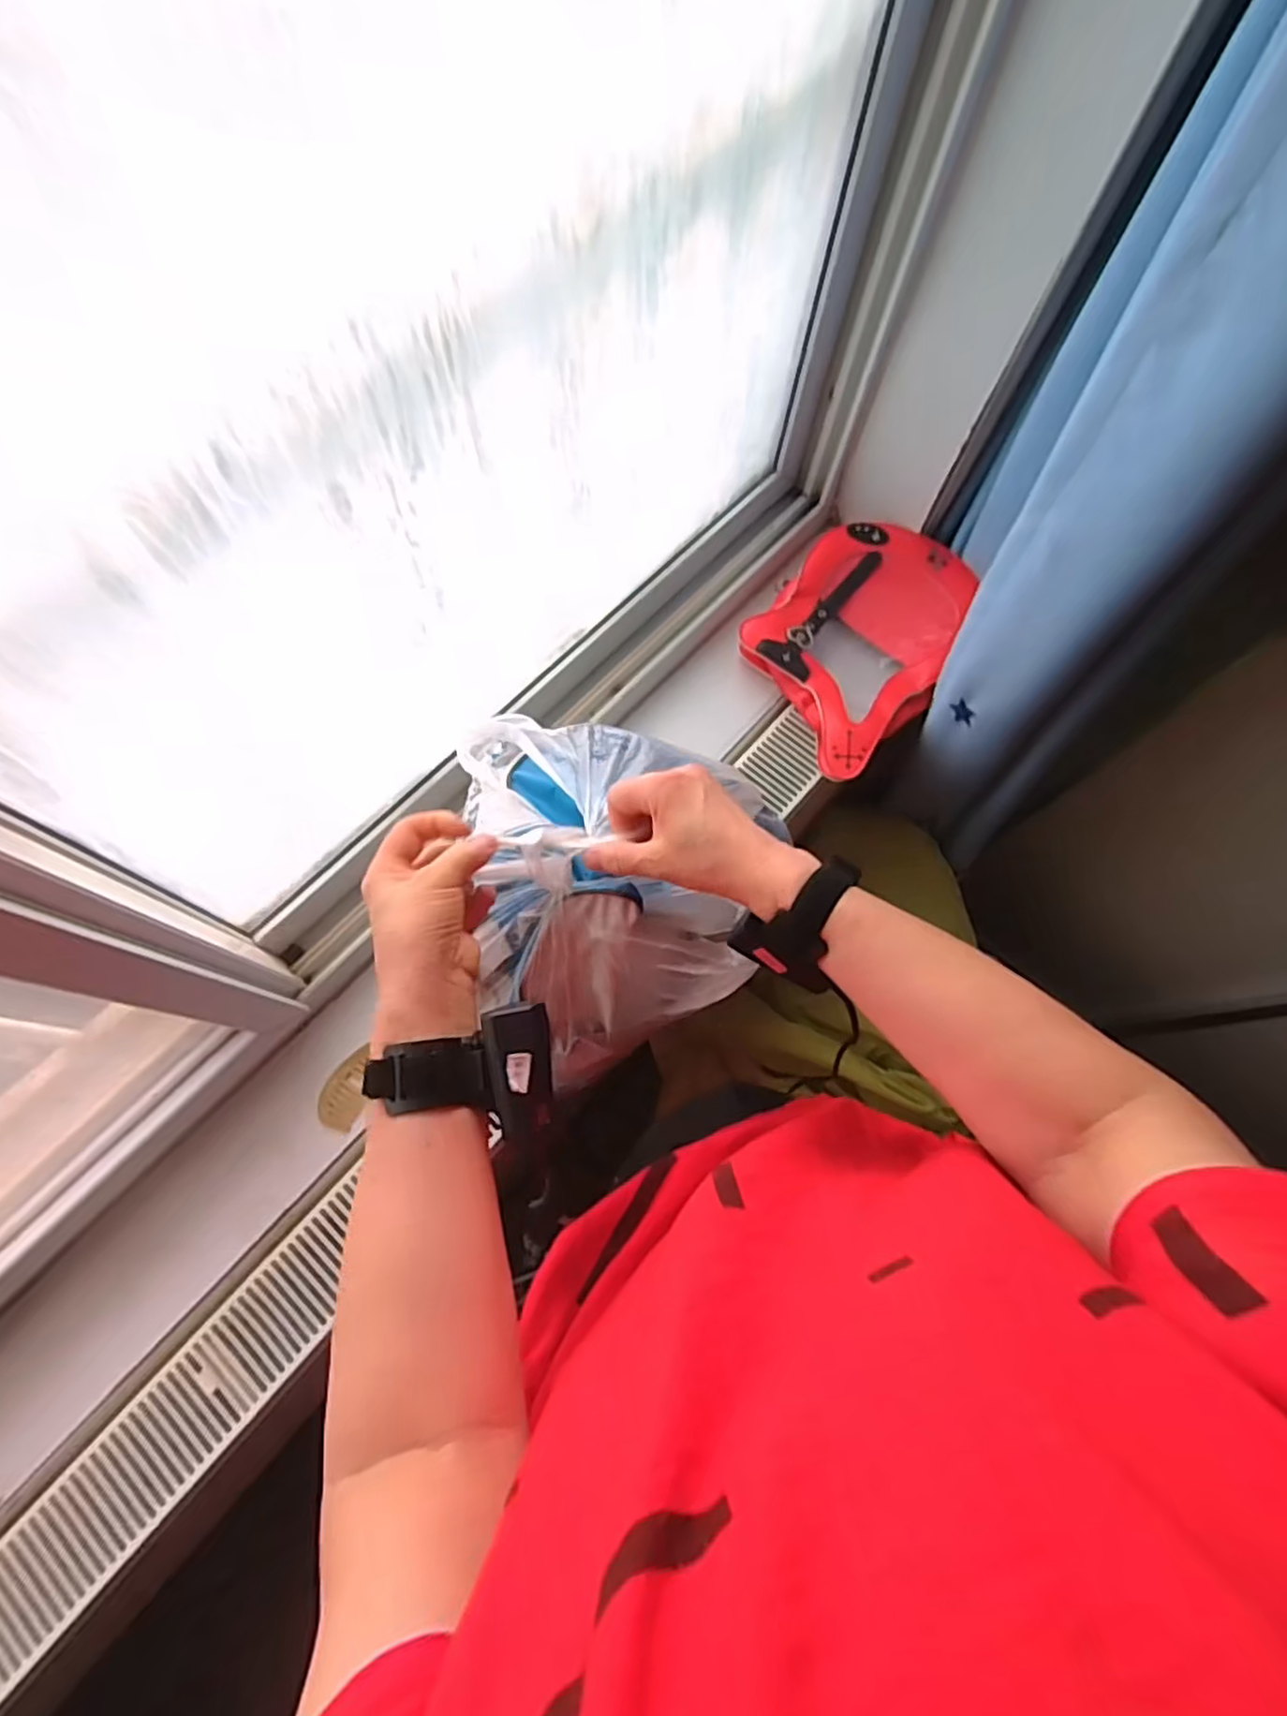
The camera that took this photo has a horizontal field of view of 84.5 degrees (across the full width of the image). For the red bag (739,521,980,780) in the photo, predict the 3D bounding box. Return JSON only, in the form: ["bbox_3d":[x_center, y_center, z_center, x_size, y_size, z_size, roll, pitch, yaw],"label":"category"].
[{"bbox_3d":[0.272,-0.278,0.914,0.242,0.071,0.325,43,76,11],"label":"red bag"}]

